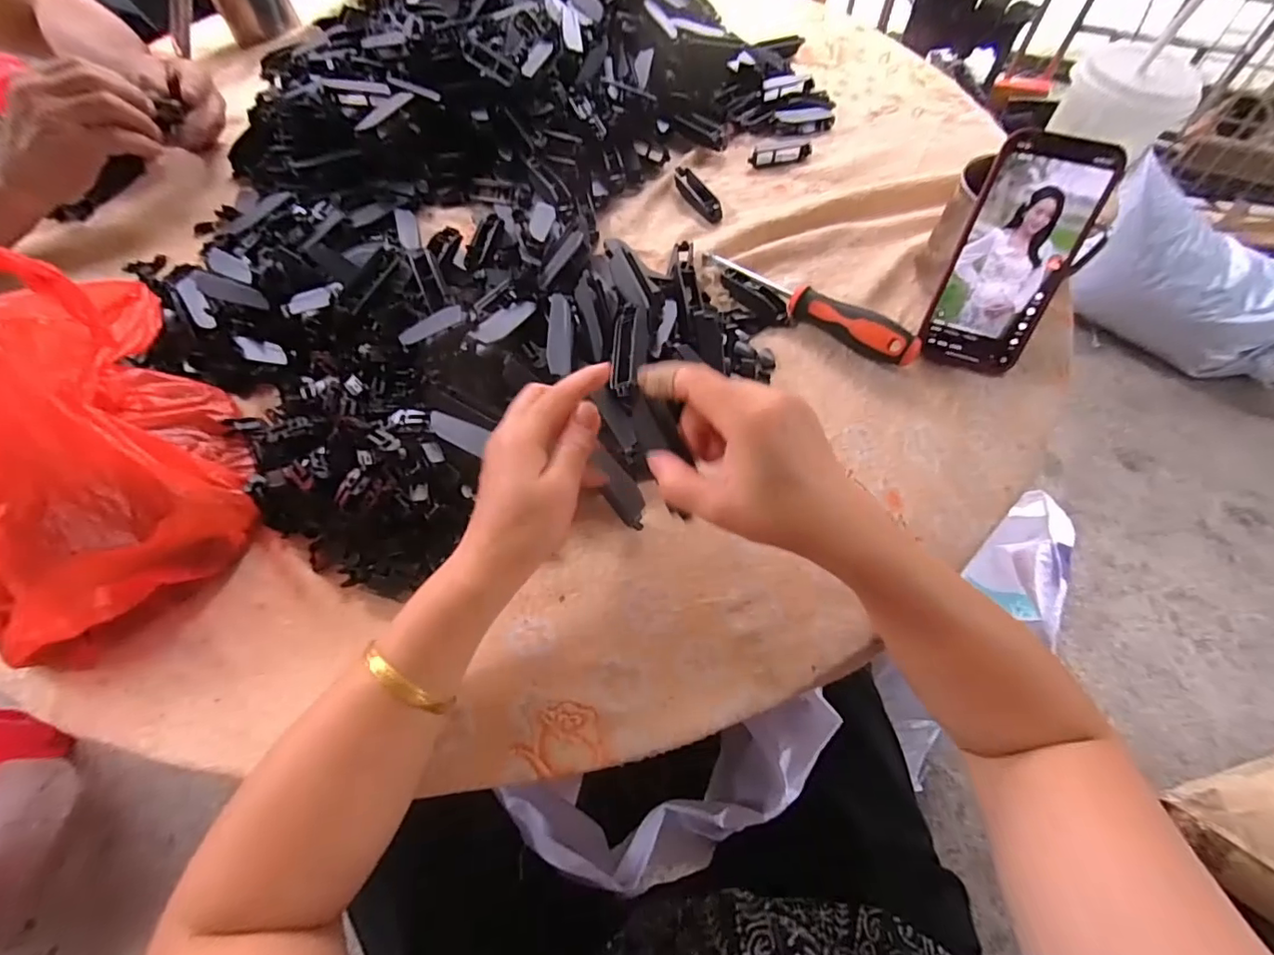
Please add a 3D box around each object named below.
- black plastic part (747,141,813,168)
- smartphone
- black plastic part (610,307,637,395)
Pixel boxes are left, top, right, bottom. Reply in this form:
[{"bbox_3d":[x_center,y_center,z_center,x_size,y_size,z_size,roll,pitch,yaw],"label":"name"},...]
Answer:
[{"bbox_3d":[0.152,-0.344,0.574,0.070,0.014,0.021,-12,62,-4],"label":"black plastic part"},{"bbox_3d":[0.278,-0.160,0.403,0.077,0.160,0.007,19,32,17],"label":"smartphone"},{"bbox_3d":[-0.010,-0.091,0.383,0.015,0.008,0.071,3,72,3],"label":"black plastic part"}]

